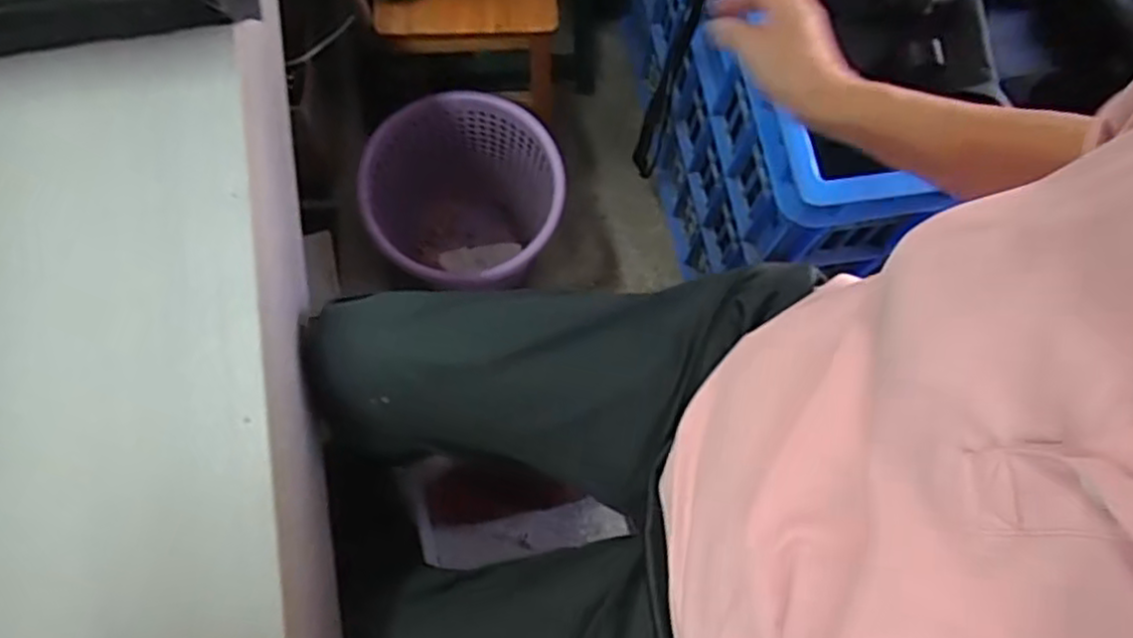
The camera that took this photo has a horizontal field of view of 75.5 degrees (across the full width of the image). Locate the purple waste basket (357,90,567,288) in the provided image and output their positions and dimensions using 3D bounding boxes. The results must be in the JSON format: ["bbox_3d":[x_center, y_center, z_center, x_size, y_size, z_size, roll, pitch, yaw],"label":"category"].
[{"bbox_3d":[-0.145,-0.141,1.136,0.268,0.318,0.274,1,72,-2],"label":"purple waste basket"}]

